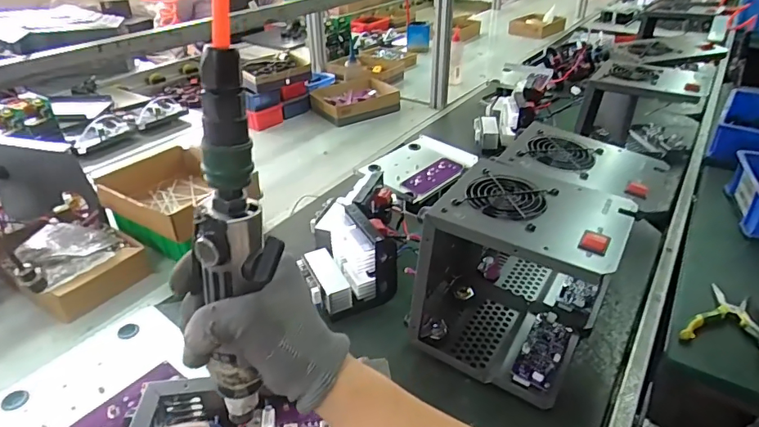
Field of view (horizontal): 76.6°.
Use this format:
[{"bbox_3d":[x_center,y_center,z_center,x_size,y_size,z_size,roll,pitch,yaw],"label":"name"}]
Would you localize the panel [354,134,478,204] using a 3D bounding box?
[{"bbox_3d":[0.075,-0.092,0.903,0.196,0.024,0.162,-26,41,-34],"label":"panel"}]

